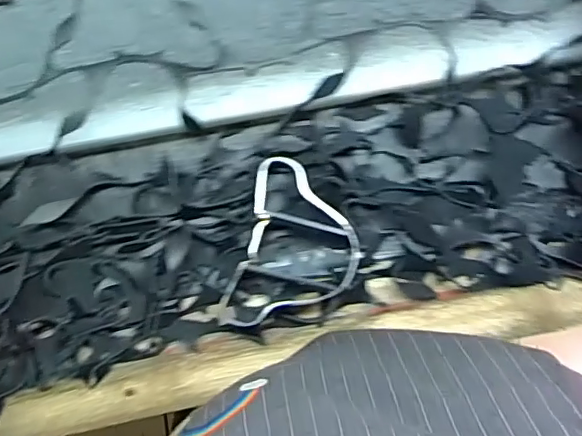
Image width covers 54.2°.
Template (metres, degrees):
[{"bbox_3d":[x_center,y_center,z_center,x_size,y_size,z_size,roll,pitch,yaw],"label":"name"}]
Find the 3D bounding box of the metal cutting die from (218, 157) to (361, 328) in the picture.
[{"bbox_3d":[0.006,0.029,0.482,0.099,0.035,0.144,16,90,-2],"label":"metal cutting die"}]

